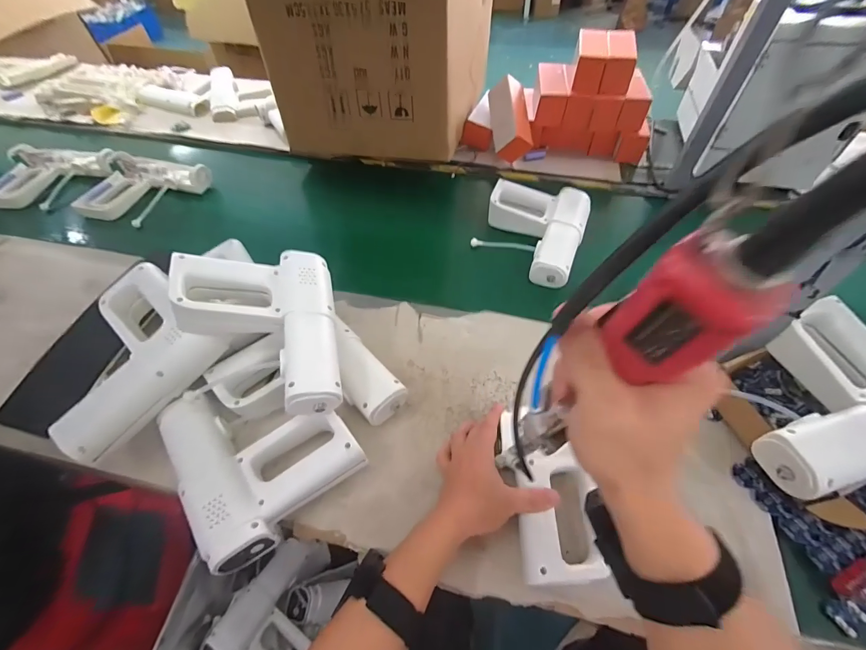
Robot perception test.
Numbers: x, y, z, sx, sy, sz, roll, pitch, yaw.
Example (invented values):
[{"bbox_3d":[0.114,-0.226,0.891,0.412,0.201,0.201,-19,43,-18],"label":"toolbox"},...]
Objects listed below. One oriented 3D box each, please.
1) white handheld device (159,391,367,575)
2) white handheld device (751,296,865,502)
[{"bbox_3d":[-0.205,0.139,0.450,0.173,0.049,0.199,-34,60,-21],"label":"white handheld device"},{"bbox_3d":[0.422,0.073,0.411,0.197,0.062,0.167,-17,55,-10],"label":"white handheld device"}]

